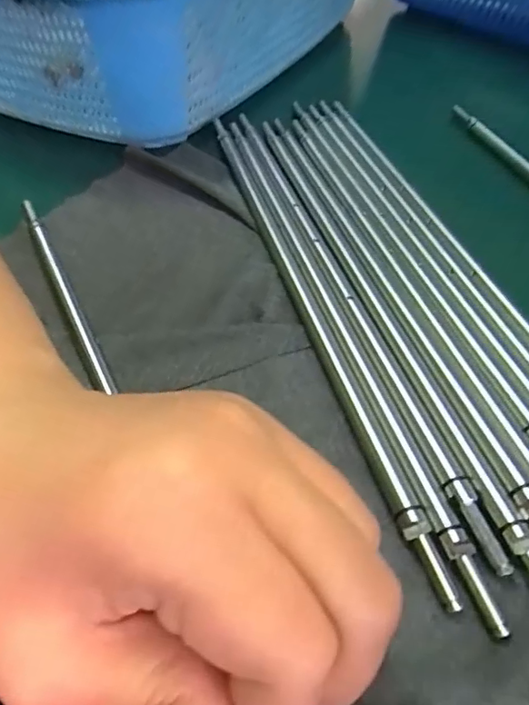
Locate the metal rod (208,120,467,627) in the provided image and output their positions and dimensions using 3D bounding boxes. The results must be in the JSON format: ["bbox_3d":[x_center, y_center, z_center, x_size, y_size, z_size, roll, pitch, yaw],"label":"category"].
[{"bbox_3d":[0.012,-0.029,0.217,0.009,0.005,0.259,-13,50,-9],"label":"metal rod"}]

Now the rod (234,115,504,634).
[{"bbox_3d":[0.023,-0.031,0.216,0.007,0.004,0.274,-12,50,-9],"label":"rod"}]

